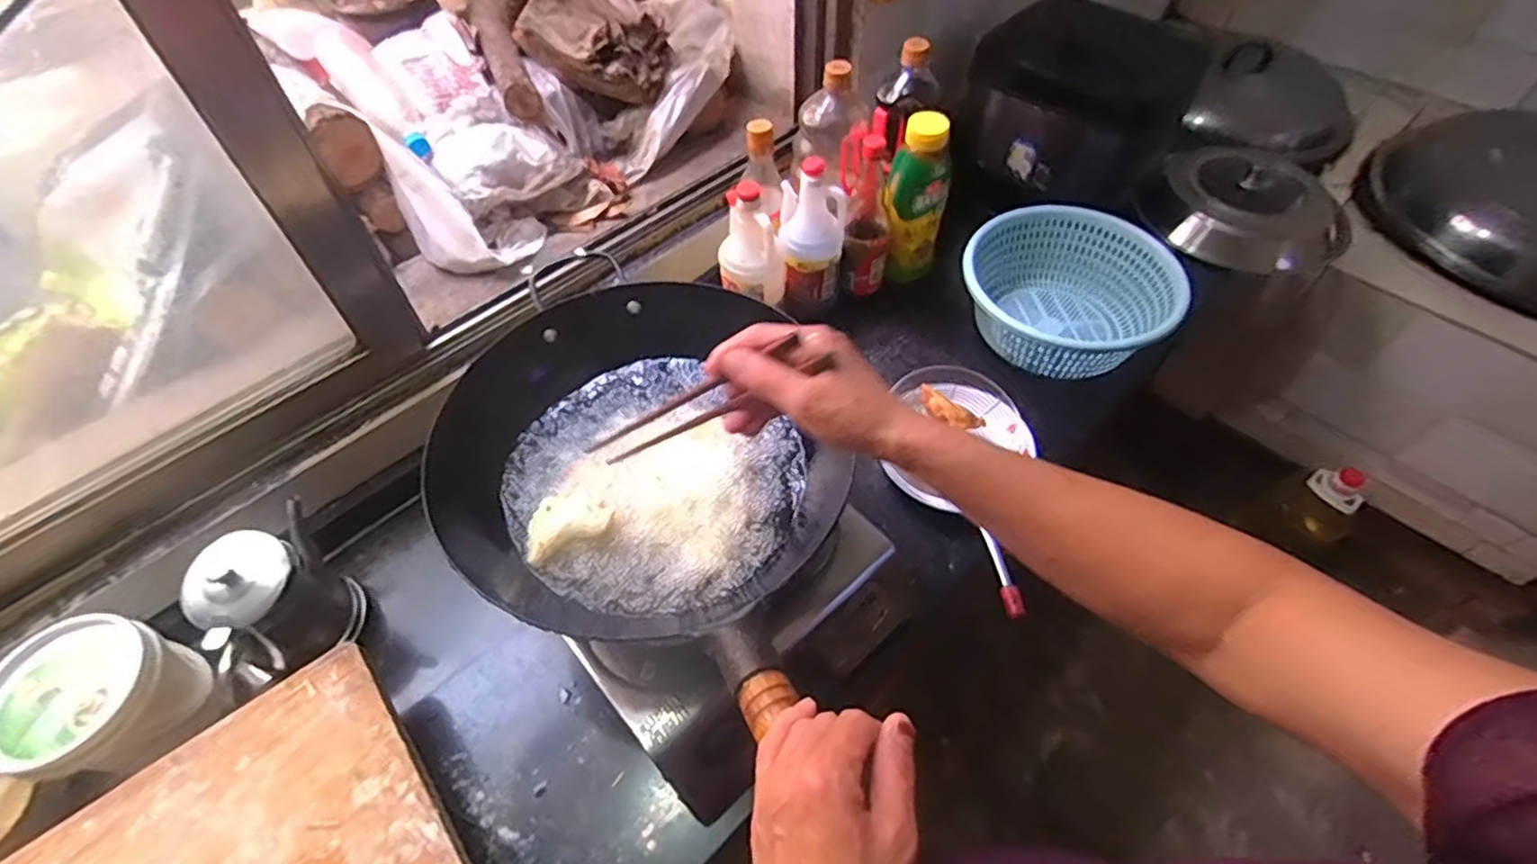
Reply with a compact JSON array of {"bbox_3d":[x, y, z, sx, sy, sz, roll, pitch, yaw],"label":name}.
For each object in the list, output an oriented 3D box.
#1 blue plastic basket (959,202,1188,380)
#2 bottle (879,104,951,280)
[{"bbox_3d":[0.388,-0.174,0.913,0.255,0.123,0.255,20,57,15],"label":"blue plastic basket"},{"bbox_3d":[0.201,-0.313,0.928,0.082,0.213,0.076,11,55,10],"label":"bottle"}]

